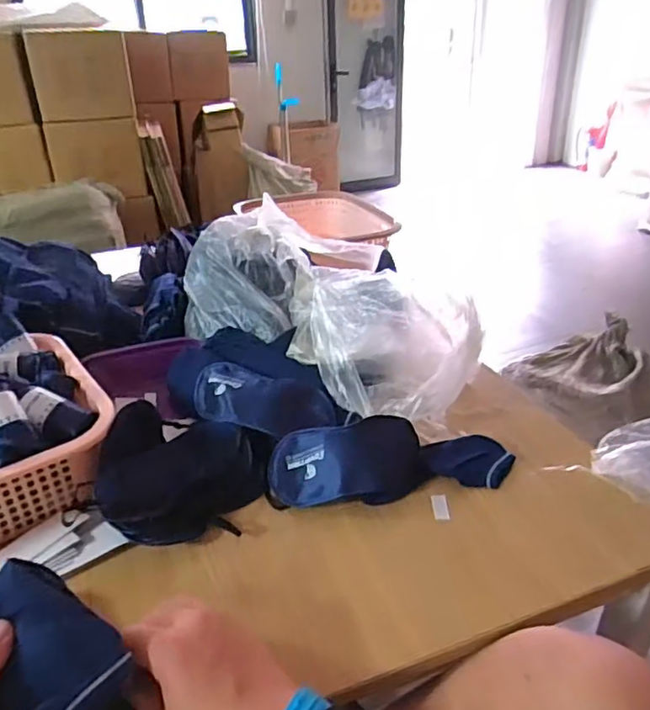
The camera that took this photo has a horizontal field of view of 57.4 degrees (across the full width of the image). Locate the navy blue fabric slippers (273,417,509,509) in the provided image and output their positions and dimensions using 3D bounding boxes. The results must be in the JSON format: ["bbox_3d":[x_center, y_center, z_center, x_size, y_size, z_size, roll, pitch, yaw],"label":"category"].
[{"bbox_3d":[0.073,0.115,0.641,0.267,0.054,0.087,-3,28,-2],"label":"navy blue fabric slippers"}]

